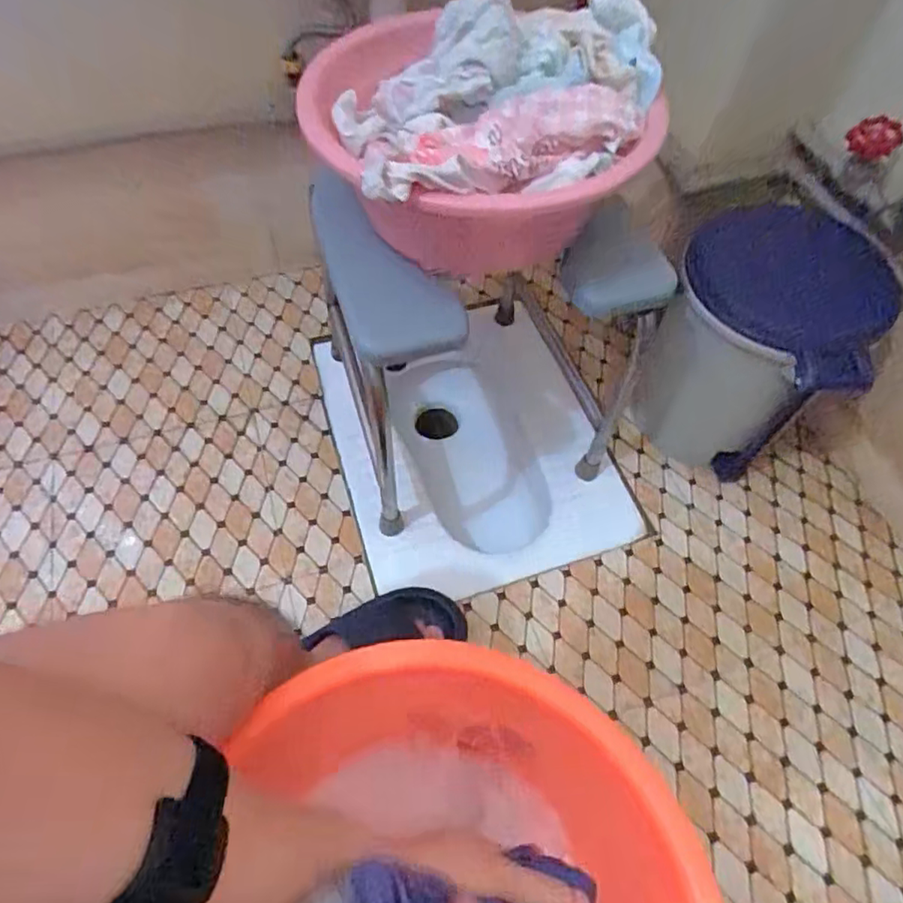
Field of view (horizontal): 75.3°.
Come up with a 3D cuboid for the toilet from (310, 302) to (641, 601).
[{"bbox_3d":[0.013,0.035,1.021,0.385,0.250,0.499,-17,61,-12],"label":"toilet"}]

